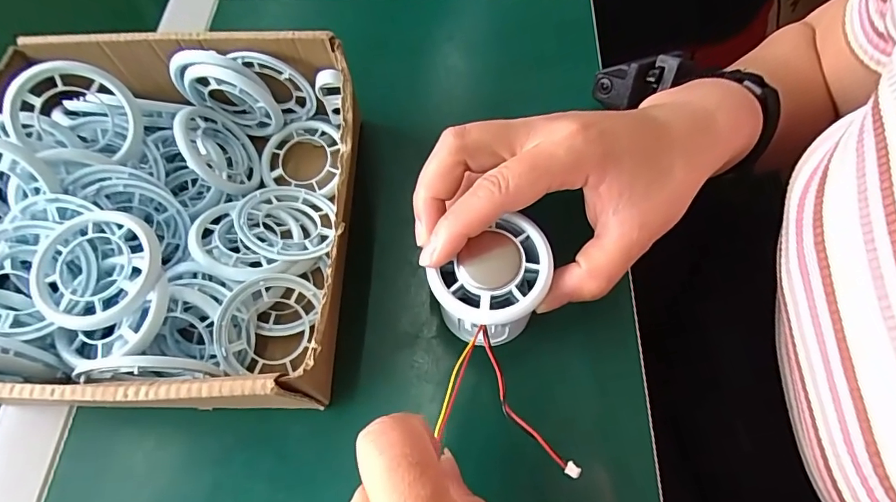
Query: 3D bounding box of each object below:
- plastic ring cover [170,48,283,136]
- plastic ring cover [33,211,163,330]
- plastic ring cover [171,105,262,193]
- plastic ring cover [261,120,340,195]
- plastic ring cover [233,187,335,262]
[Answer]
[{"bbox_3d":[-0.132,-0.094,0.289,0.060,0.054,0.014,11,65,8],"label":"plastic ring cover"},{"bbox_3d":[-0.166,0.009,0.229,0.052,0.015,0.055,0,64,4],"label":"plastic ring cover"},{"bbox_3d":[-0.136,-0.059,0.287,0.006,0.051,0.055,-28,92,23],"label":"plastic ring cover"},{"bbox_3d":[-0.093,-0.060,0.304,0.050,0.013,0.047,6,65,6],"label":"plastic ring cover"},{"bbox_3d":[-0.093,-0.014,0.276,0.053,0.015,0.056,8,46,-17],"label":"plastic ring cover"}]

